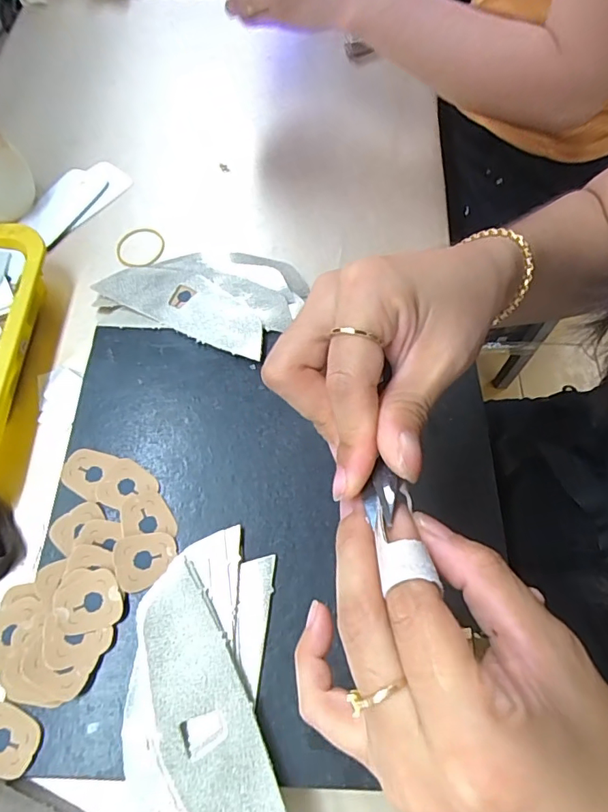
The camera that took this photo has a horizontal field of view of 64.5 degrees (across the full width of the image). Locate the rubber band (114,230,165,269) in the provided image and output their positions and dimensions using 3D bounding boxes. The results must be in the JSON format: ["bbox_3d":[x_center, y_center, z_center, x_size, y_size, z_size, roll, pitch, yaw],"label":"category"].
[{"bbox_3d":[-0.154,-0.149,0.453,0.041,0.007,0.047,34,72,9],"label":"rubber band"}]

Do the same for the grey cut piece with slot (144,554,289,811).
[{"bbox_3d":[-0.053,0.176,0.265,0.051,0.005,0.168,-22,68,-12],"label":"grey cut piece with slot"}]

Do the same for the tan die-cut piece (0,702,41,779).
[{"bbox_3d":[-0.169,0.189,0.270,0.037,0.004,0.033,14,61,6],"label":"tan die-cut piece"}]

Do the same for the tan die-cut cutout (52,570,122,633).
[{"bbox_3d":[-0.133,0.118,0.295,0.039,0.004,0.035,-7,61,-5],"label":"tan die-cut cutout"}]

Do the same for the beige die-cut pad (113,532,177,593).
[{"bbox_3d":[-0.102,0.099,0.310,0.038,0.004,0.033,-6,71,-15],"label":"beige die-cut pad"}]

